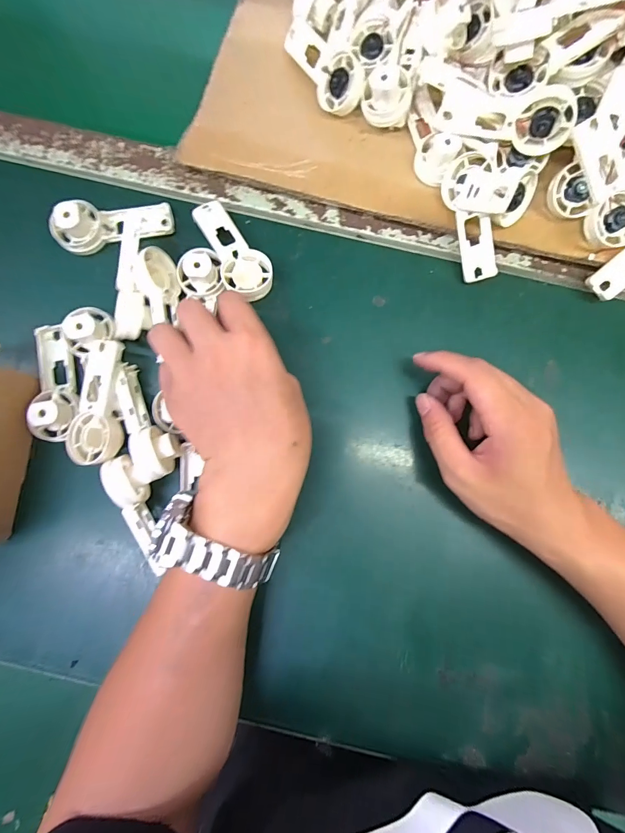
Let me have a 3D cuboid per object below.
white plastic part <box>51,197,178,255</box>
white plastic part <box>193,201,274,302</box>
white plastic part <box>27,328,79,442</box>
[{"bbox_3d":[-0.164,-0.160,0.302,0.091,0.031,0.035,-14,83,-3],"label":"white plastic part"},{"bbox_3d":[-0.064,-0.135,0.303,0.038,0.023,0.094,-28,84,-4],"label":"white plastic part"},{"bbox_3d":[-0.202,-0.027,0.292,0.033,0.029,0.093,-6,82,-2],"label":"white plastic part"}]

